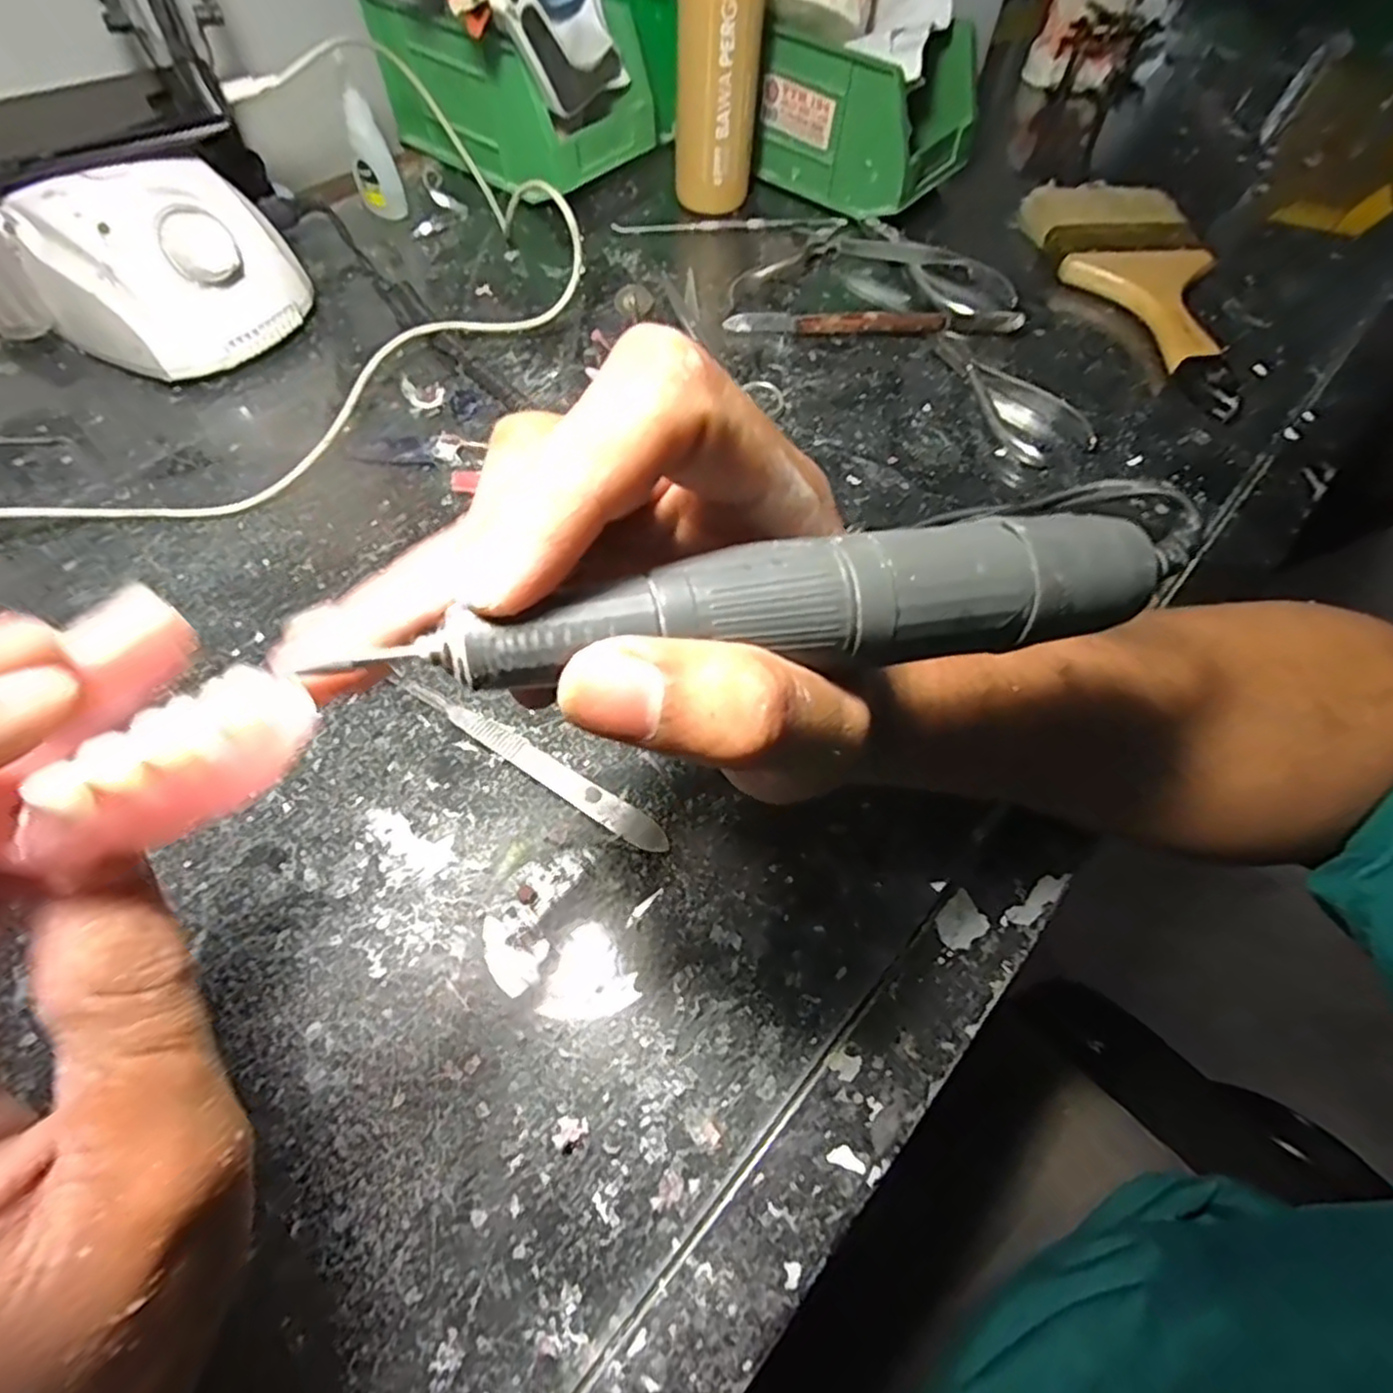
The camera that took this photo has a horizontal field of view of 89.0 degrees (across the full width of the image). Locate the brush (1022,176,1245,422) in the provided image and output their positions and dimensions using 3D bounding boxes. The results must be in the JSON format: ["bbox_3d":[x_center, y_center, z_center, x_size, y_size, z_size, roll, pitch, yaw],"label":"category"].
[{"bbox_3d":[0.289,-0.256,0.446,0.095,0.022,0.219,-7,60,-7],"label":"brush"}]

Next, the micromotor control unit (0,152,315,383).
[{"bbox_3d":[-0.269,-0.215,0.365,0.117,0.078,0.069,-30,66,-18],"label":"micromotor control unit"}]

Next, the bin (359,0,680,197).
[{"bbox_3d":[-0.114,-0.430,0.493,0.169,0.085,0.131,33,64,15],"label":"bin"}]

